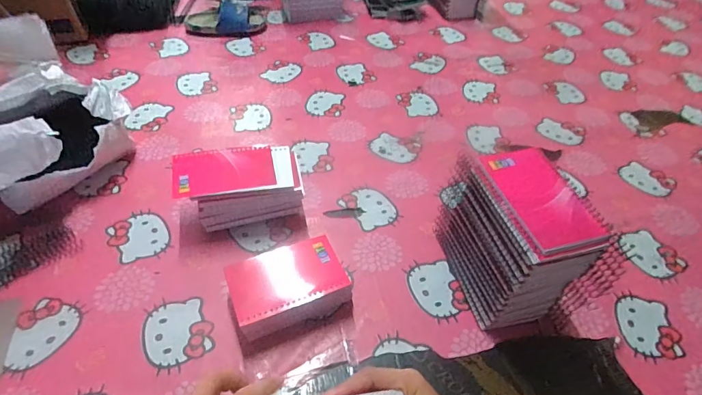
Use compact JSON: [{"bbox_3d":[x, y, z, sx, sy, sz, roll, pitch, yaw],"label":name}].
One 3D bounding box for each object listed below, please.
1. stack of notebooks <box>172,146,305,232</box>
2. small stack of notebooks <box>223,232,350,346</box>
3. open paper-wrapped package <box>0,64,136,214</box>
[{"bbox_3d":[-0.151,-0.010,0.584,0.159,0.077,0.088,-10,48,-12],"label":"stack of notebooks"},{"bbox_3d":[-0.071,0.107,0.493,0.127,0.058,0.085,-16,51,-18],"label":"small stack of notebooks"},{"bbox_3d":[-0.425,-0.080,0.595,0.151,0.130,0.211,23,50,15],"label":"open paper-wrapped package"}]

